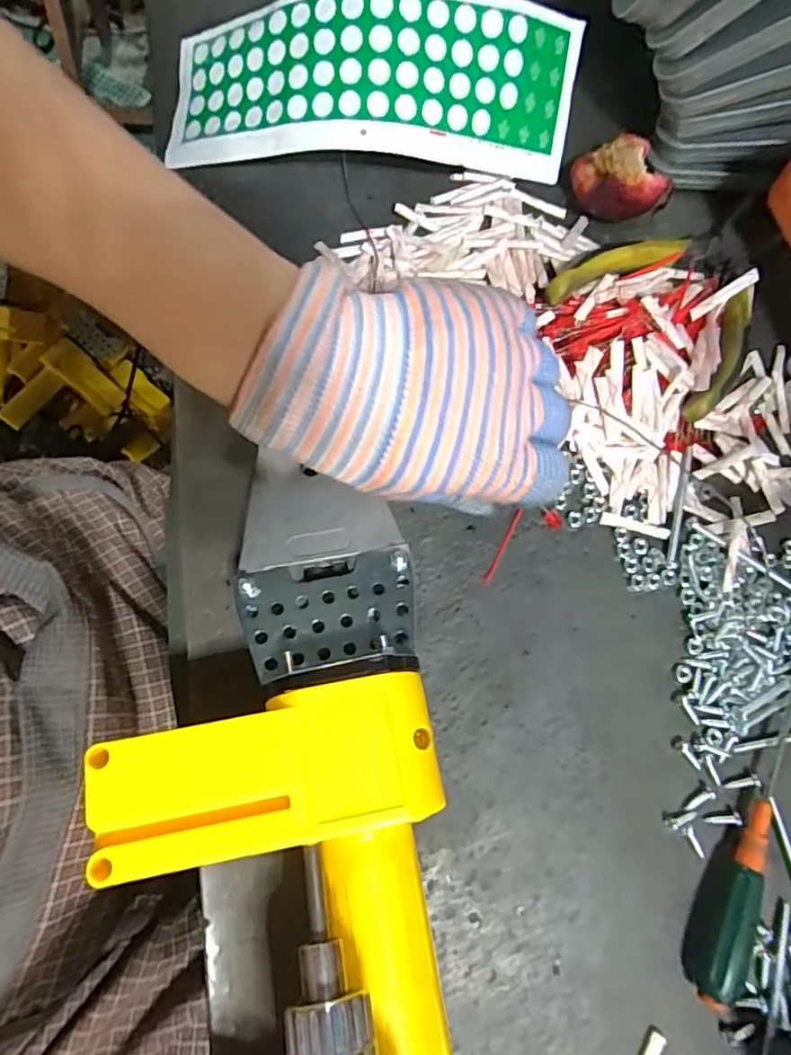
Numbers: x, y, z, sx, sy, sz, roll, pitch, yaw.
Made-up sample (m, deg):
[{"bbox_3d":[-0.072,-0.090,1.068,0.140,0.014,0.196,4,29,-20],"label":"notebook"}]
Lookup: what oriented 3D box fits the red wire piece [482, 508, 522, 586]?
[{"bbox_3d":[0.048,0.009,0.267,0.004,0.004,0.038,28,76,4],"label":"red wire piece"}]

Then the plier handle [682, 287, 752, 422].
[{"bbox_3d":[0.154,-0.081,0.280,0.013,0.013,0.072,27,76,3],"label":"plier handle"}]

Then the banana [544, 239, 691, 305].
[{"bbox_3d":[0.108,-0.130,0.293,0.078,0.014,0.012,-24,79,-9],"label":"banana"}]

